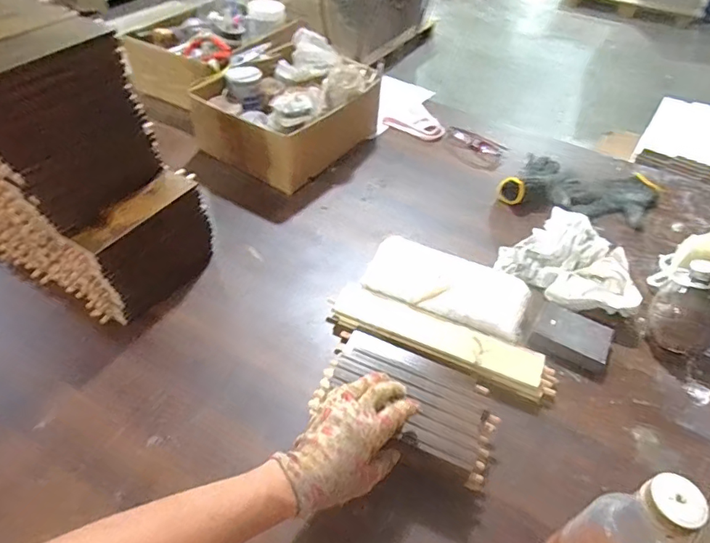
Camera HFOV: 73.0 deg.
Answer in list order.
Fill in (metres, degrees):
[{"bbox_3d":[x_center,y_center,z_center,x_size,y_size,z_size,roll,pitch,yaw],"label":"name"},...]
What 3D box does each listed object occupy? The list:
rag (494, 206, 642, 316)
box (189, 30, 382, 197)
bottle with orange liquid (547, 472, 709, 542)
[{"bbox_3d":[0.357,-0.020,0.778,0.207,0.044,0.189,30,54,22],"label":"rag"},{"bbox_3d":[-0.129,-0.316,0.929,0.263,0.148,0.285,32,54,23],"label":"box"},{"bbox_3d":[0.221,0.240,0.421,0.061,0.205,0.061,-19,51,-21],"label":"bottle with orange liquid"}]

